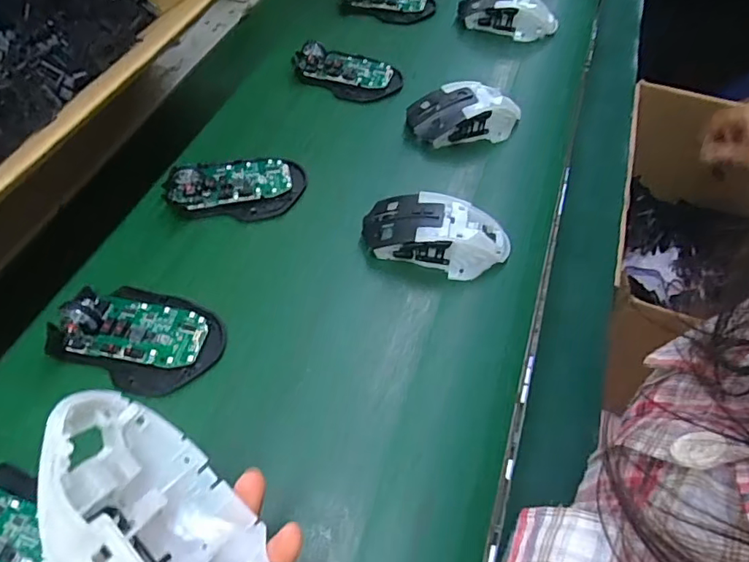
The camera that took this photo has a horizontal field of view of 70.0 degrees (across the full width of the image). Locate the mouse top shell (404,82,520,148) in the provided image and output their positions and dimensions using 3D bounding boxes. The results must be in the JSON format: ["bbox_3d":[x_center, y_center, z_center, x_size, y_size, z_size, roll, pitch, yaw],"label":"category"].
[{"bbox_3d":[0.088,-0.163,0.512,0.107,0.036,0.052,-12,55,-12],"label":"mouse top shell"}]

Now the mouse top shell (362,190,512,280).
[{"bbox_3d":[0.050,-0.036,0.424,0.112,0.041,0.054,10,53,4],"label":"mouse top shell"}]

